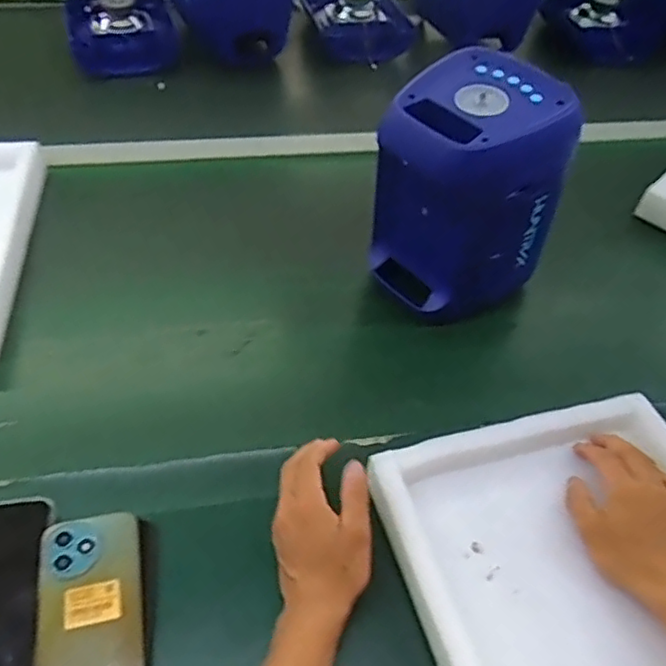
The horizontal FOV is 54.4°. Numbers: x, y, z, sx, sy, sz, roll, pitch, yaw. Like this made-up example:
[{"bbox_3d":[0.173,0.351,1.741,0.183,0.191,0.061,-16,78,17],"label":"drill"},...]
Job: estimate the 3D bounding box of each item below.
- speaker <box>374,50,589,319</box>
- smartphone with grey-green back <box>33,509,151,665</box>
[{"bbox_3d":[0.154,-0.158,0.712,0.161,0.212,0.162,34,53,24],"label":"speaker"},{"bbox_3d":[-0.182,0.218,0.490,0.080,0.014,0.166,-7,48,-12],"label":"smartphone with grey-green back"}]

